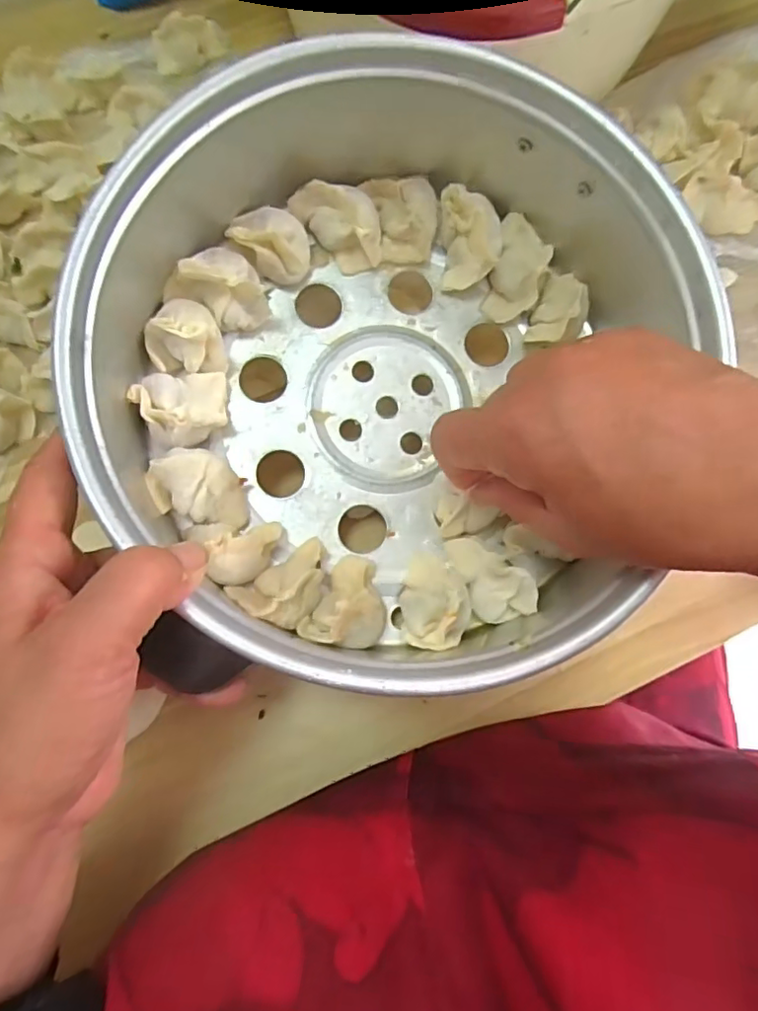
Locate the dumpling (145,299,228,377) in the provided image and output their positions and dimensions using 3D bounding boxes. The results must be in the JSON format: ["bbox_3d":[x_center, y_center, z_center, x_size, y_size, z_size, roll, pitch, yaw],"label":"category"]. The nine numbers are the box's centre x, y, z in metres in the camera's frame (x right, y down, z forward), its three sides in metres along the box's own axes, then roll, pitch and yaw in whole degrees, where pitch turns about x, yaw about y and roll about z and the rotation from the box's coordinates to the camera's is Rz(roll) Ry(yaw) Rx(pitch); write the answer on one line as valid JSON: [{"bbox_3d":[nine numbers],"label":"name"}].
[{"bbox_3d":[-0.095,-0.083,0.288,0.034,0.029,0.033,-15,75,-5],"label":"dumpling"}]

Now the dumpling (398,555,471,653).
[{"bbox_3d":[0.028,0.046,0.281,0.032,0.026,0.042,4,74,1],"label":"dumpling"}]

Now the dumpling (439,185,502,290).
[{"bbox_3d":[0.049,-0.138,0.310,0.030,0.036,0.041,-4,74,-2],"label":"dumpling"}]

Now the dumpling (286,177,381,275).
[{"bbox_3d":[-0.021,-0.144,0.306,0.044,0.037,0.030,-5,74,-2],"label":"dumpling"}]

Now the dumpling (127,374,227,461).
[{"bbox_3d":[-0.094,-0.047,0.284,0.040,0.027,0.035,-11,75,-4],"label":"dumpling"}]

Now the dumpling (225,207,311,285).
[{"bbox_3d":[-0.053,-0.133,0.303,0.035,0.034,0.030,21,75,5],"label":"dumpling"}]

